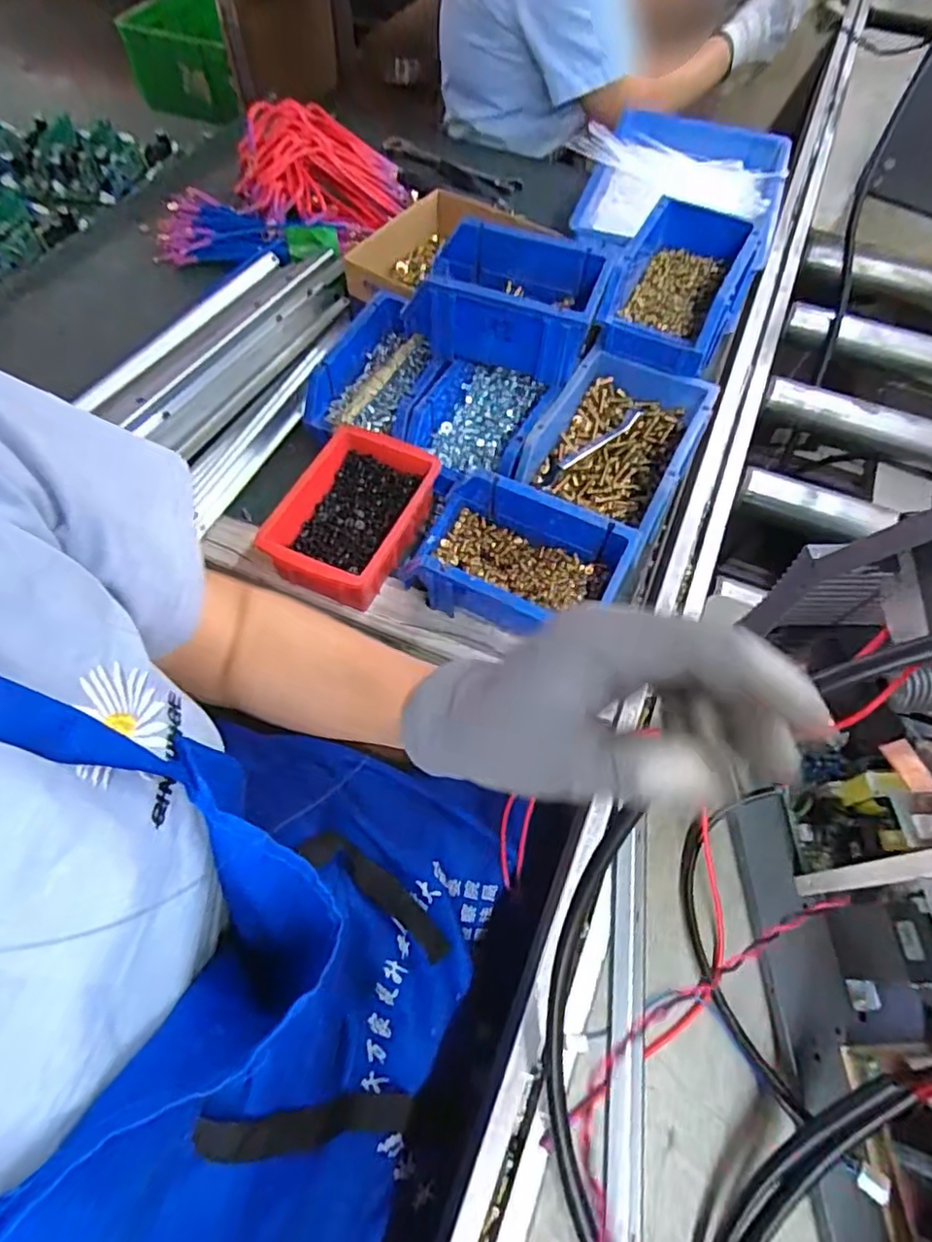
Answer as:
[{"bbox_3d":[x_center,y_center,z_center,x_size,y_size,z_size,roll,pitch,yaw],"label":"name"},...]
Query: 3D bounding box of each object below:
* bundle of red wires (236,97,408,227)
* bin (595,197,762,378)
[{"bbox_3d":[-0.173,-0.541,0.733,0.200,0.085,0.141,-28,66,-15],"label":"bundle of red wires"},{"bbox_3d":[0.197,-0.309,0.559,0.111,0.061,0.172,22,64,11],"label":"bin"}]

